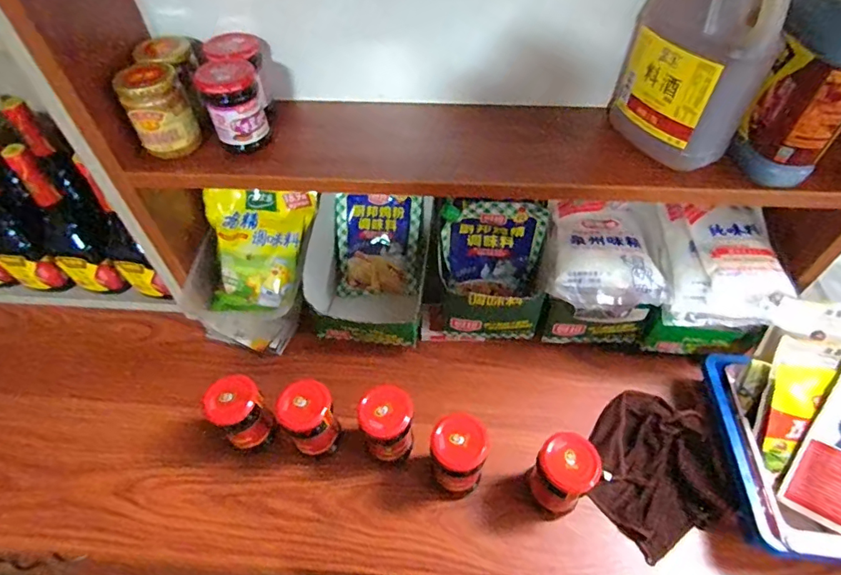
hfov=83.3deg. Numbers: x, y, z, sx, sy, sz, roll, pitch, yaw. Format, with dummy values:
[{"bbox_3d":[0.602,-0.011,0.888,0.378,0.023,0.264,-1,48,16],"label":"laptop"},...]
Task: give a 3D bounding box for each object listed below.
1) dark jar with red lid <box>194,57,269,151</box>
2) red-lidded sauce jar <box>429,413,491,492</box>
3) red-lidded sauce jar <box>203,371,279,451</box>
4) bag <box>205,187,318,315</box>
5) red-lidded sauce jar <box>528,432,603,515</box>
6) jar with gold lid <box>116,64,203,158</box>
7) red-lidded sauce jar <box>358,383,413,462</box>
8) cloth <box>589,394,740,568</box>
[{"bbox_3d":[-0.217,-0.215,0.559,0.062,0.082,0.070,-15,52,-11],"label":"dark jar with red lid"},{"bbox_3d":[0.047,0.208,0.579,0.063,0.115,0.064,-1,51,1],"label":"red-lidded sauce jar"},{"bbox_3d":[-0.229,0.165,0.609,0.056,0.109,0.060,-1,51,1],"label":"red-lidded sauce jar"},{"bbox_3d":[-0.249,-0.054,0.731,0.162,0.032,0.190,6,94,6],"label":"bag"},{"bbox_3d":[0.166,0.228,0.565,0.062,0.115,0.067,-1,51,1],"label":"red-lidded sauce jar"},{"bbox_3d":[-0.300,-0.204,0.547,0.063,0.082,0.067,-24,54,-17],"label":"jar with gold lid"},{"bbox_3d":[-0.041,0.174,0.591,0.060,0.102,0.060,-1,51,1],"label":"red-lidded sauce jar"},{"bbox_3d":[0.311,0.236,0.616,0.186,0.047,0.179,-38,60,-26],"label":"cloth"}]

